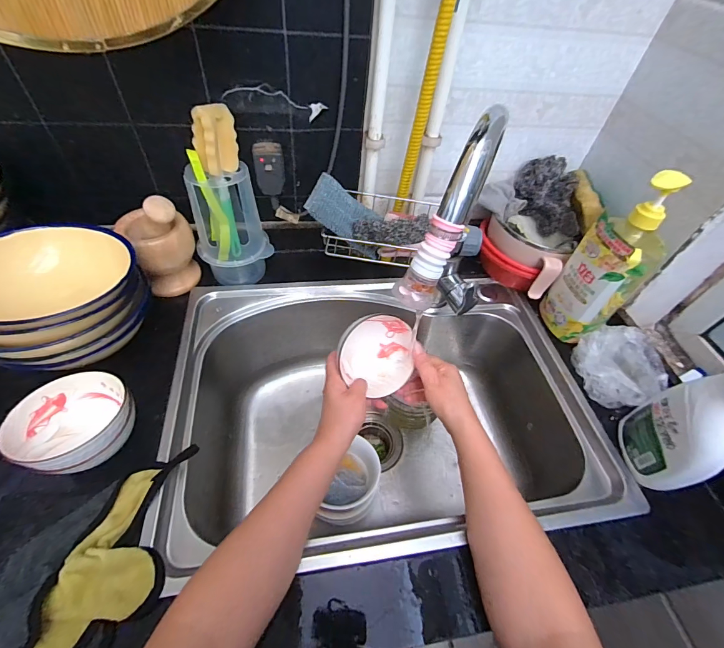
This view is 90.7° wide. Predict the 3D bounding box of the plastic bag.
[{"bbox_3d":[0.383,0.058,0.539,0.086,0.067,0.111,2,51,-5],"label":"plastic bag"}]

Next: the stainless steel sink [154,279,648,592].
[{"bbox_3d":[0.025,0.143,0.599,0.576,0.221,0.409,-5,52,-10],"label":"stainless steel sink"}]

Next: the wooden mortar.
[{"bbox_3d":[-0.311,-0.125,0.553,0.093,0.154,0.089,-20,56,-21],"label":"wooden mortar"}]

